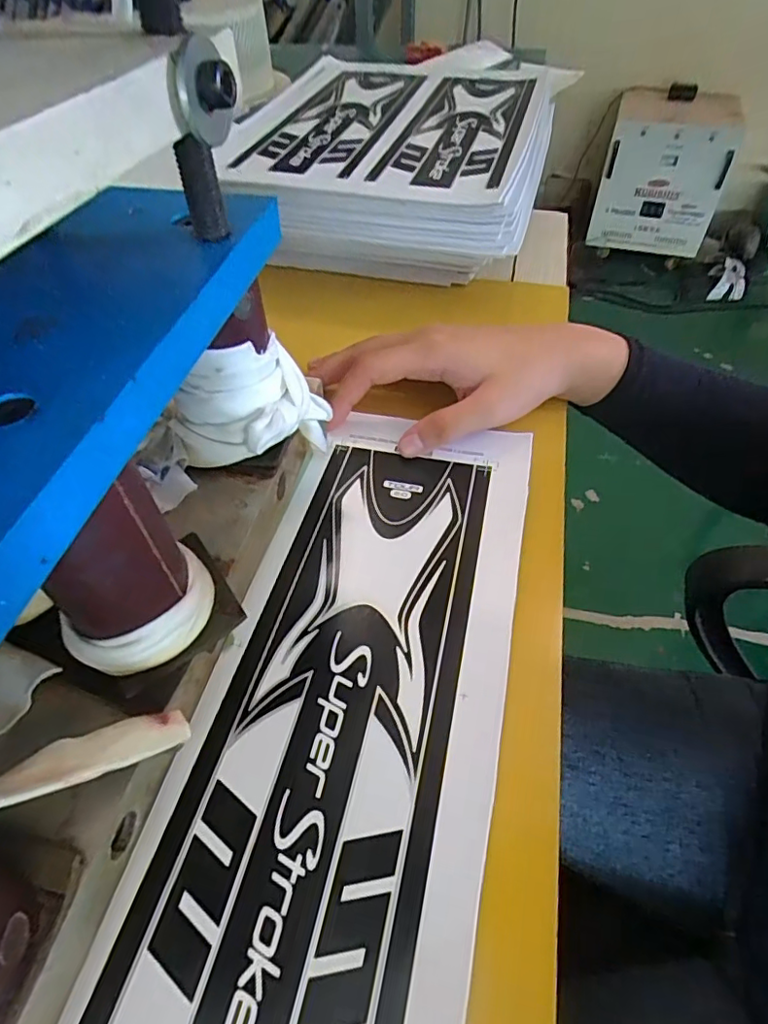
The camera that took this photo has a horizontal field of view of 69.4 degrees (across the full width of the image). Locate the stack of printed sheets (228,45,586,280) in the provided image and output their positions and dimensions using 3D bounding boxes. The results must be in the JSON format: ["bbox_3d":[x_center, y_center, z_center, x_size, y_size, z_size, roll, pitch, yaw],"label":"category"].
[{"bbox_3d":[0.004,-0.324,0.511,0.233,0.078,0.315,8,52,8],"label":"stack of printed sheets"}]

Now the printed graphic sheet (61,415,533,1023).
[{"bbox_3d":[-0.010,0.071,0.239,0.119,0.011,0.303,10,51,9],"label":"printed graphic sheet"}]

